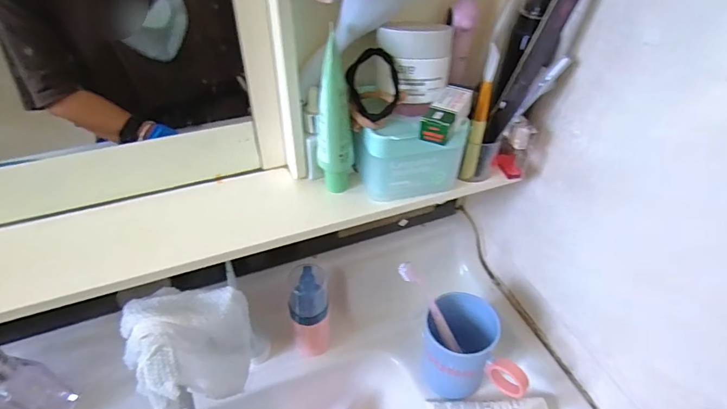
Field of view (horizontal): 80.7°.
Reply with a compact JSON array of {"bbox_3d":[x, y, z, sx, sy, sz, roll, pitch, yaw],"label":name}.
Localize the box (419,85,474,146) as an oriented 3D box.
[{"bbox_3d":[0.071,-0.077,0.364,0.025,0.019,0.069,21,46,20],"label":"box"}]

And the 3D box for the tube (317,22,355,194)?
[{"bbox_3d":[-0.025,-0.070,0.371,0.032,0.148,0.031,-3,43,-5],"label":"tube"}]

